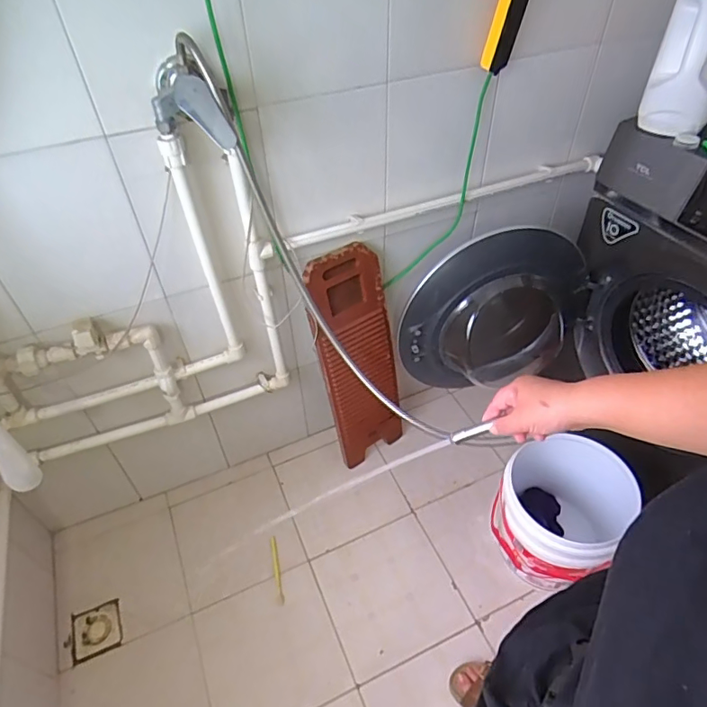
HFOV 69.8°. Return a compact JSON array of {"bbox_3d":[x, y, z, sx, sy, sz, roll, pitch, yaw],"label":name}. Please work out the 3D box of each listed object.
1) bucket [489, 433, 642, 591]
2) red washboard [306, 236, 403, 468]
[{"bbox_3d":[0.464,0.380,1.164,0.247,0.306,0.266,-1,46,1],"label":"bucket"},{"bbox_3d":[0.018,0.032,1.286,0.200,0.635,0.030,-26,38,-18],"label":"red washboard"}]

